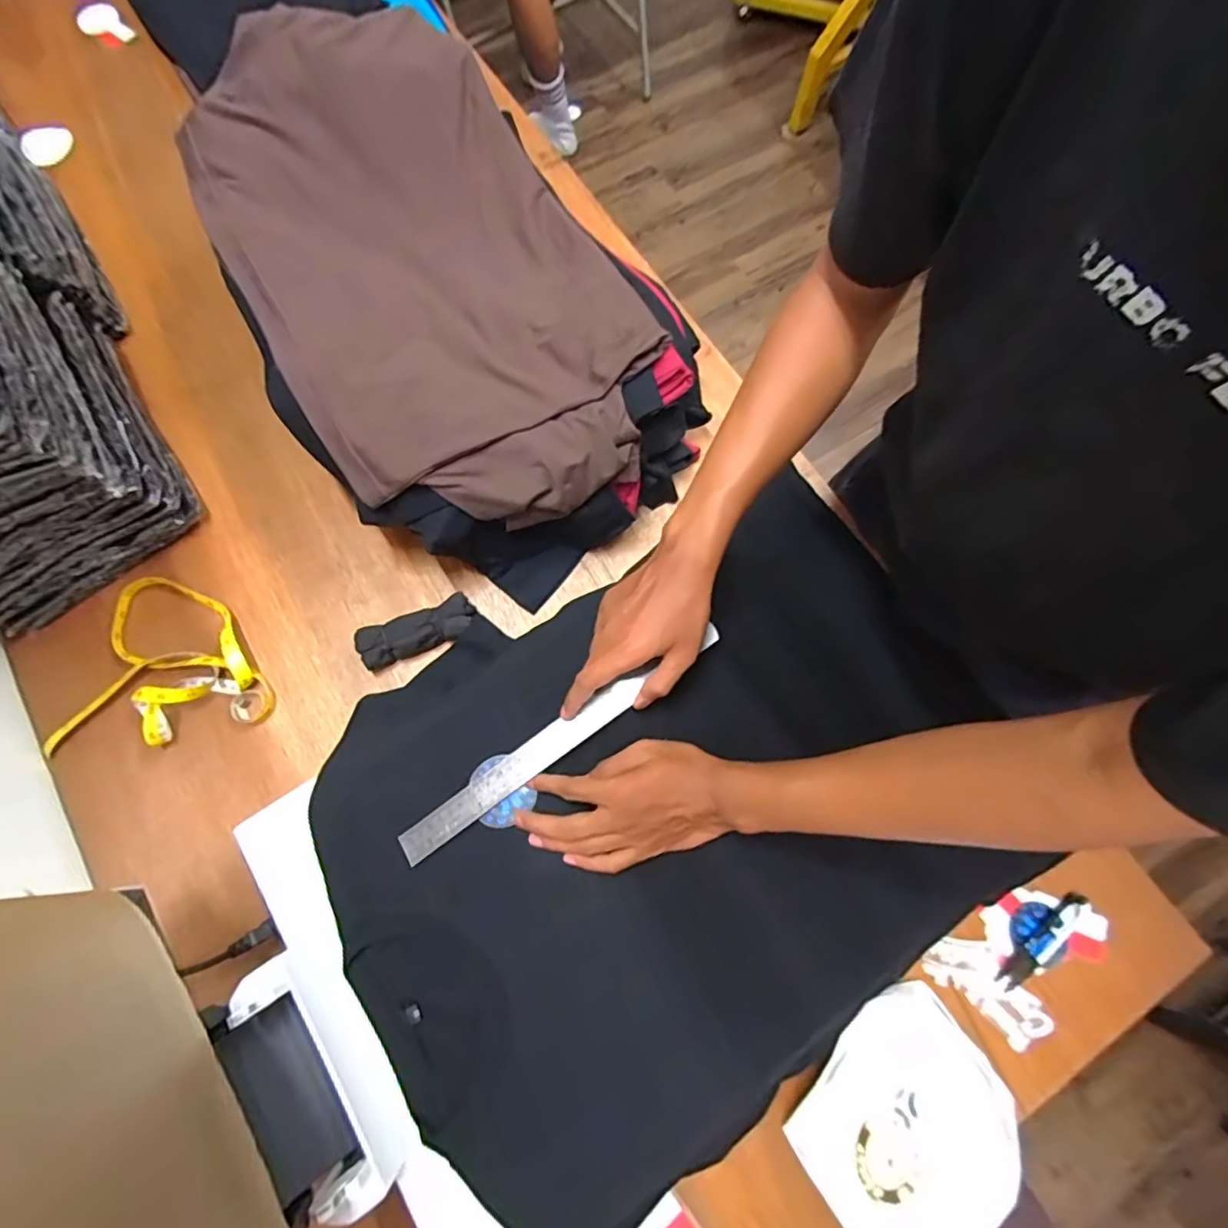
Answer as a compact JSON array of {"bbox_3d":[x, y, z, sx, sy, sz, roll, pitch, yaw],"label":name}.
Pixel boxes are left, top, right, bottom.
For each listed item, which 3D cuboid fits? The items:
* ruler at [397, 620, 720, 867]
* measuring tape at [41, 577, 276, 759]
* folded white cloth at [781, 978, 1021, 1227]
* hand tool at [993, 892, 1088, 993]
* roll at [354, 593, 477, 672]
[{"bbox_3d":[-0.045,0.106,0.505,0.325,0.004,0.027,-36,73,-6],"label":"ruler"},{"bbox_3d":[-0.477,0.047,0.612,0.216,0.052,0.181,-1,75,0],"label":"measuring tape"},{"bbox_3d":[0.256,0.449,0.514,0.185,0.051,0.170,-35,78,-8],"label":"folded white cloth"},{"bbox_3d":[0.418,0.319,0.561,0.117,0.009,0.026,-42,79,-9],"label":"hand tool"},{"bbox_3d":[-0.214,0.017,0.627,0.126,0.032,0.045,-22,76,-5],"label":"roll"}]

